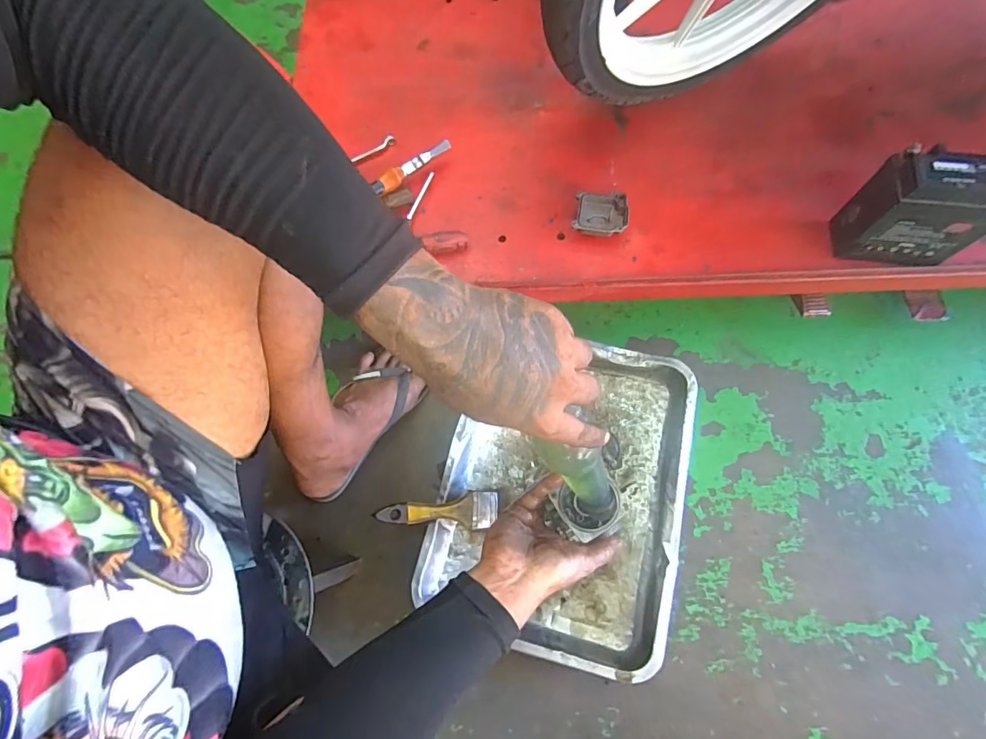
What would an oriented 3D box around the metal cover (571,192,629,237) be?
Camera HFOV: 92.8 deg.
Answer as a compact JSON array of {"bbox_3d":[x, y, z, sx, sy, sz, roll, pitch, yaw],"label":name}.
[{"bbox_3d":[0.133,-0.193,0.585,0.065,0.021,0.055,3,71,3],"label":"metal cover"}]

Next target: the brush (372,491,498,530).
[{"bbox_3d":[-0.063,0.172,0.562,0.149,0.015,0.042,4,68,-25],"label":"brush"}]

